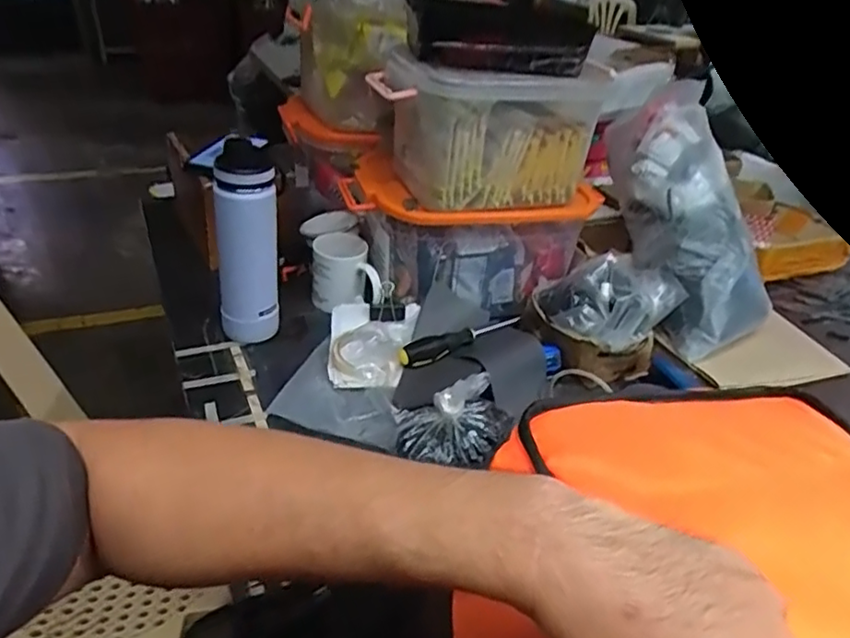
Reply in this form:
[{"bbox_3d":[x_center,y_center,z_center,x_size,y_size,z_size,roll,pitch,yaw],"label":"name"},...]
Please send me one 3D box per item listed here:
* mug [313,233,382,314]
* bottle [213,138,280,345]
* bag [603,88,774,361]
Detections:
[{"bbox_3d":[-0.117,-0.062,0.912,0.095,0.083,0.100,-1,34,-9],"label":"mug"},{"bbox_3d":[-0.228,-0.095,0.795,0.075,0.255,0.083,-7,35,-17],"label":"bottle"},{"bbox_3d":[0.386,-0.145,0.936,0.138,0.133,0.399,-8,76,-19],"label":"bag"}]

